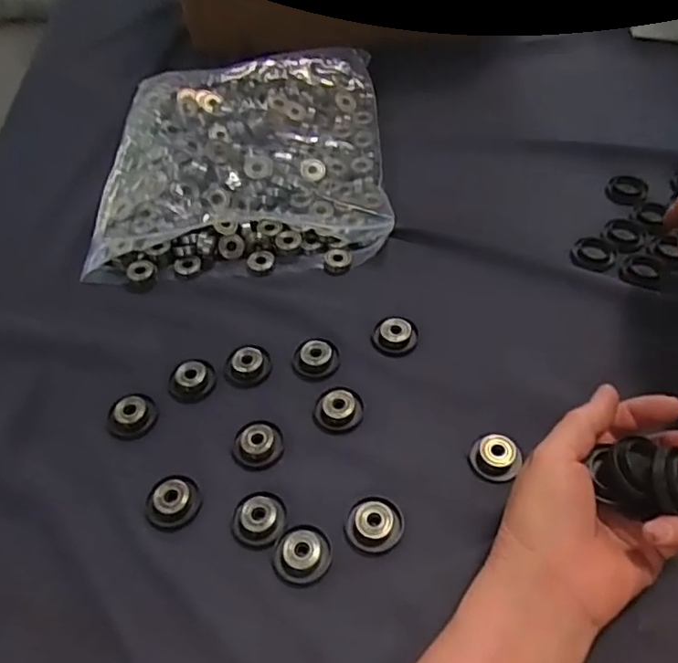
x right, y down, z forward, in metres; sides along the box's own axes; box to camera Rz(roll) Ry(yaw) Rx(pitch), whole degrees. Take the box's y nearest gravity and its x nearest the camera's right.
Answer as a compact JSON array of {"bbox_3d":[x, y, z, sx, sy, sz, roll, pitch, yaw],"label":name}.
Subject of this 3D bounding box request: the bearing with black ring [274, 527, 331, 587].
[{"bbox_3d":[-0.020,0.126,0.358,0.030,0.006,0.033,20,54,19],"label":"bearing with black ring"}]

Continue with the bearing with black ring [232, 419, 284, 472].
[{"bbox_3d":[-0.051,0.071,0.402,0.031,0.011,0.031,-2,50,2],"label":"bearing with black ring"}]

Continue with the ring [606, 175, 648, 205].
[{"bbox_3d":[0.248,-0.123,0.545,0.032,0.005,0.033,-2,50,2],"label":"ring"}]

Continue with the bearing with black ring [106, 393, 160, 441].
[{"bbox_3d":[-0.138,0.056,0.425,0.030,0.014,0.029,-2,50,2],"label":"bearing with black ring"}]

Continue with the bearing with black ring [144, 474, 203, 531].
[{"bbox_3d":[-0.101,0.101,0.383,0.033,0.007,0.034,-2,50,2],"label":"bearing with black ring"}]

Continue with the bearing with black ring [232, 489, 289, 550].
[{"bbox_3d":[-0.047,0.109,0.375,0.032,0.007,0.034,8,51,10],"label":"bearing with black ring"}]

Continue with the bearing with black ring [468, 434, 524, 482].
[{"bbox_3d":[0.096,0.077,0.391,0.031,0.010,0.033,-2,50,2],"label":"bearing with black ring"}]

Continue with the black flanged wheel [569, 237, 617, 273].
[{"bbox_3d":[0.200,-0.061,0.497,0.033,0.005,0.033,-2,50,2],"label":"black flanged wheel"}]

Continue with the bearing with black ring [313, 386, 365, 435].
[{"bbox_3d":[0.000,0.050,0.415,0.031,0.012,0.031,-2,50,2],"label":"bearing with black ring"}]

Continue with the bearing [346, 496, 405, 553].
[{"bbox_3d":[0.021,0.110,0.367,0.033,0.010,0.035,-2,50,2],"label":"bearing"}]

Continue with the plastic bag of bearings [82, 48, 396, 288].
[{"bbox_3d":[-0.085,-0.170,0.591,0.250,0.046,0.291,-2,50,2],"label":"plastic bag of bearings"}]

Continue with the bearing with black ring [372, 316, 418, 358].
[{"bbox_3d":[0.040,0.003,0.452,0.032,0.011,0.028,1,50,4],"label":"bearing with black ring"}]

